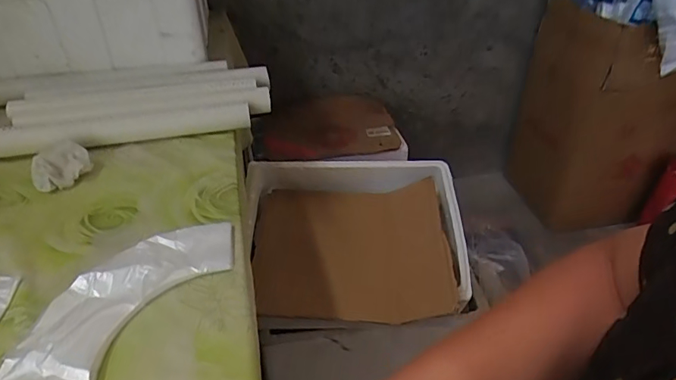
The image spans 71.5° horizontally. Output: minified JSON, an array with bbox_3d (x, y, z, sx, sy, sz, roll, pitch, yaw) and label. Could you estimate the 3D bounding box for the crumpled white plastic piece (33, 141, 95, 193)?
[{"bbox_3d":[-0.336,-0.028,0.572,0.039,0.042,0.064,30,46,34],"label":"crumpled white plastic piece"}]

